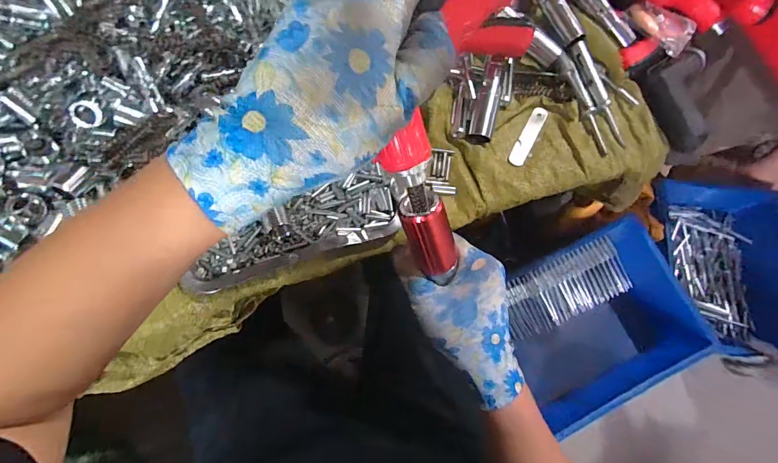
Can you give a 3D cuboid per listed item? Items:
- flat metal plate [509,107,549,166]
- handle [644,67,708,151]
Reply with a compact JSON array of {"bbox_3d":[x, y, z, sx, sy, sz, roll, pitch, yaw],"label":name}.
[{"bbox_3d":[0.172,-0.118,0.475,0.019,0.004,0.086,29,76,6],"label":"flat metal plate"},{"bbox_3d":[0.346,-0.151,0.463,0.029,0.032,0.110,-17,76,-6],"label":"handle"}]

